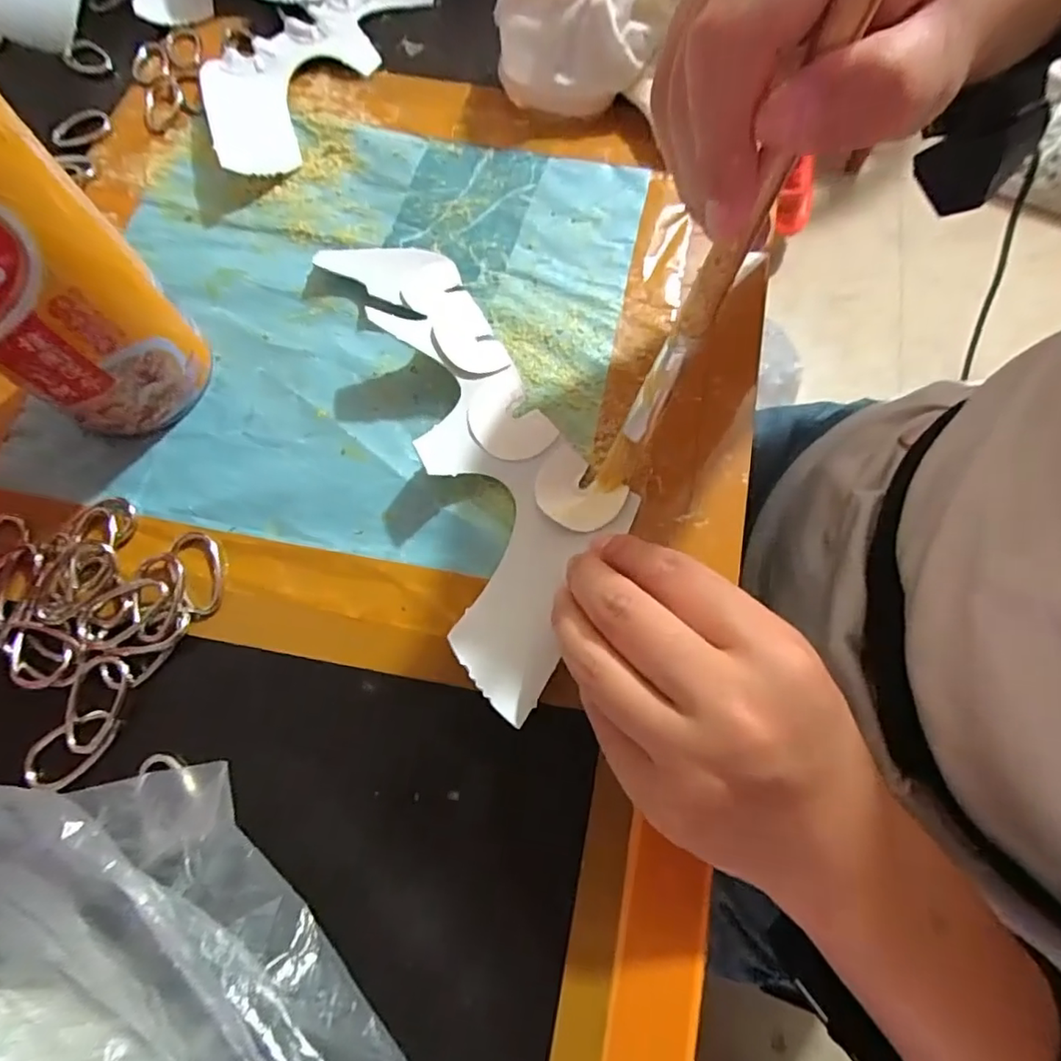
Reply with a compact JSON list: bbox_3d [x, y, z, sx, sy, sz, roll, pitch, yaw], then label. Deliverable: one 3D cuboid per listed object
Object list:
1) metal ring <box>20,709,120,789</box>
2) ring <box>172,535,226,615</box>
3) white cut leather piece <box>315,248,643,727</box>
[{"bbox_3d":[-0.164,0.077,0.209,0.033,0.004,0.021,-34,76,-10],"label":"metal ring"},{"bbox_3d":[-0.130,0.017,0.230,0.017,0.005,0.034,-14,74,-4],"label":"ring"},{"bbox_3d":[-0.016,-0.043,0.238,0.078,0.020,0.213,-18,74,-6],"label":"white cut leather piece"}]

